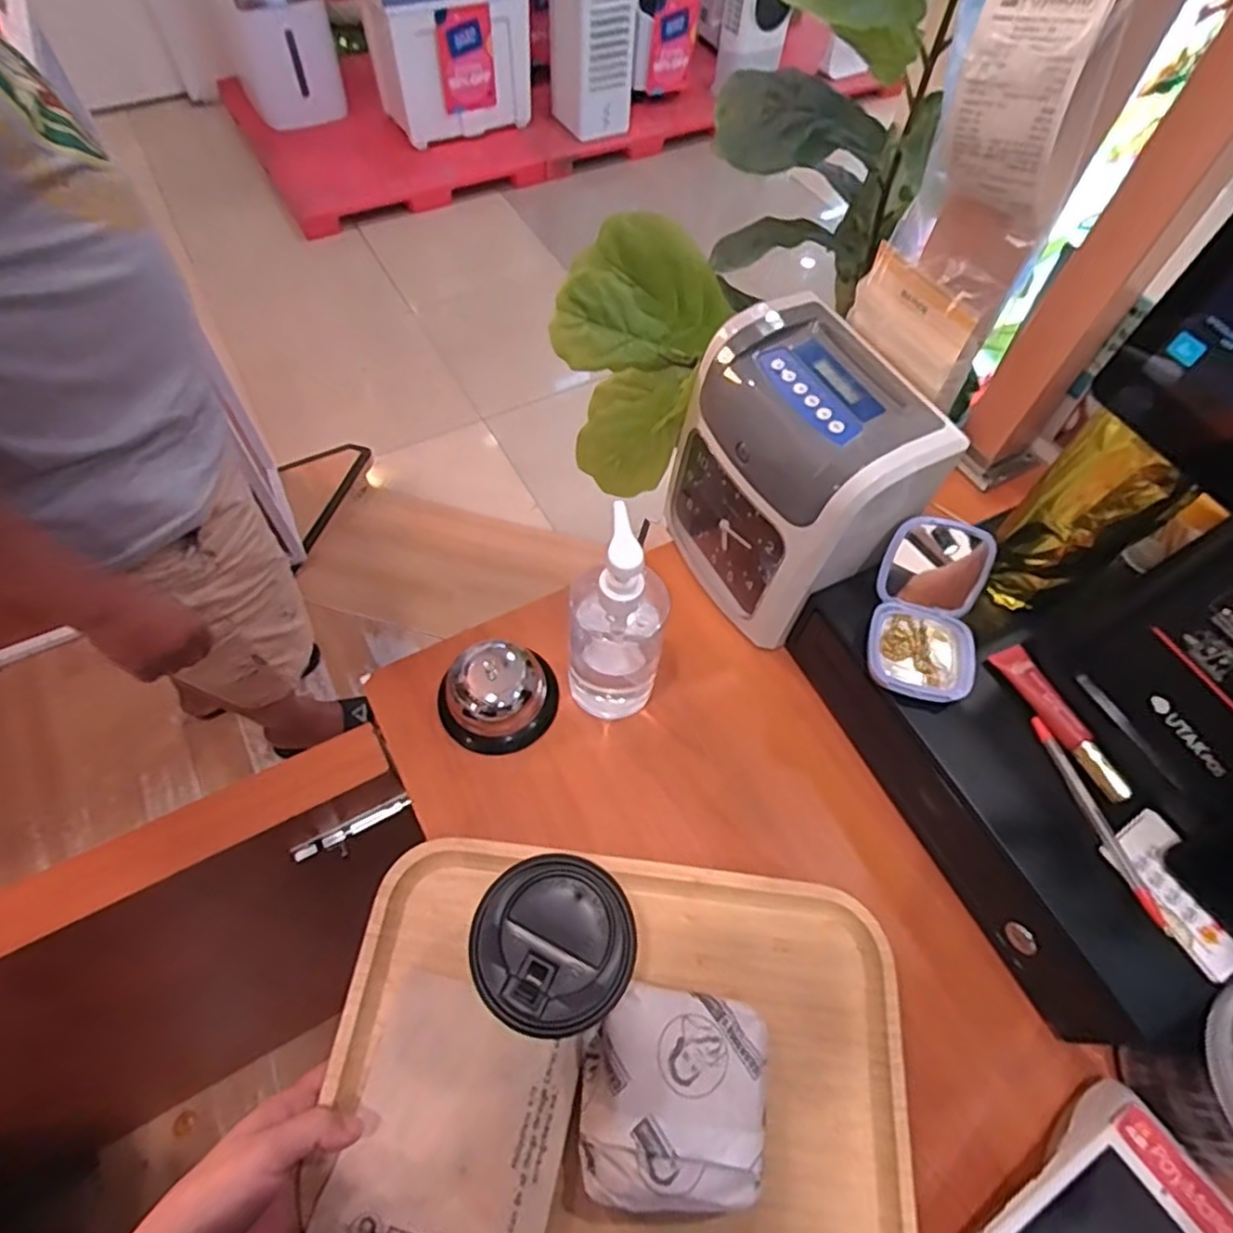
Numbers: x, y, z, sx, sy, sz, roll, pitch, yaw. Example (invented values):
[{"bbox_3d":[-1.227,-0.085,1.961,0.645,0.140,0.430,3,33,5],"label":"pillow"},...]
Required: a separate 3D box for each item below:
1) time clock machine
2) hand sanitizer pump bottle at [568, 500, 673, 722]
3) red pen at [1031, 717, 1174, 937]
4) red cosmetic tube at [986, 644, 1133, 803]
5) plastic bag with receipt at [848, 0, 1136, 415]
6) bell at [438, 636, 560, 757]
[{"bbox_3d":[0.136,-0.110,0.559,0.124,0.196,0.183,-23,63,-16],"label":"time clock machine"},{"bbox_3d":[-0.001,0.010,0.508,0.072,0.194,0.080,8,59,2],"label":"hand sanitizer pump bottle"},{"bbox_3d":[0.313,0.131,0.444,0.009,0.011,0.140,-12,63,-8],"label":"red pen"},{"bbox_3d":[0.306,0.072,0.473,0.027,0.015,0.119,-18,64,-11],"label":"red cosmetic tube"},{"bbox_3d":[0.209,-0.240,0.399,0.031,0.216,0.095,-31,65,-19],"label":"plastic bag with receipt"},{"bbox_3d":[-0.094,0.064,0.561,0.085,0.055,0.097,35,64,17],"label":"bell"}]

